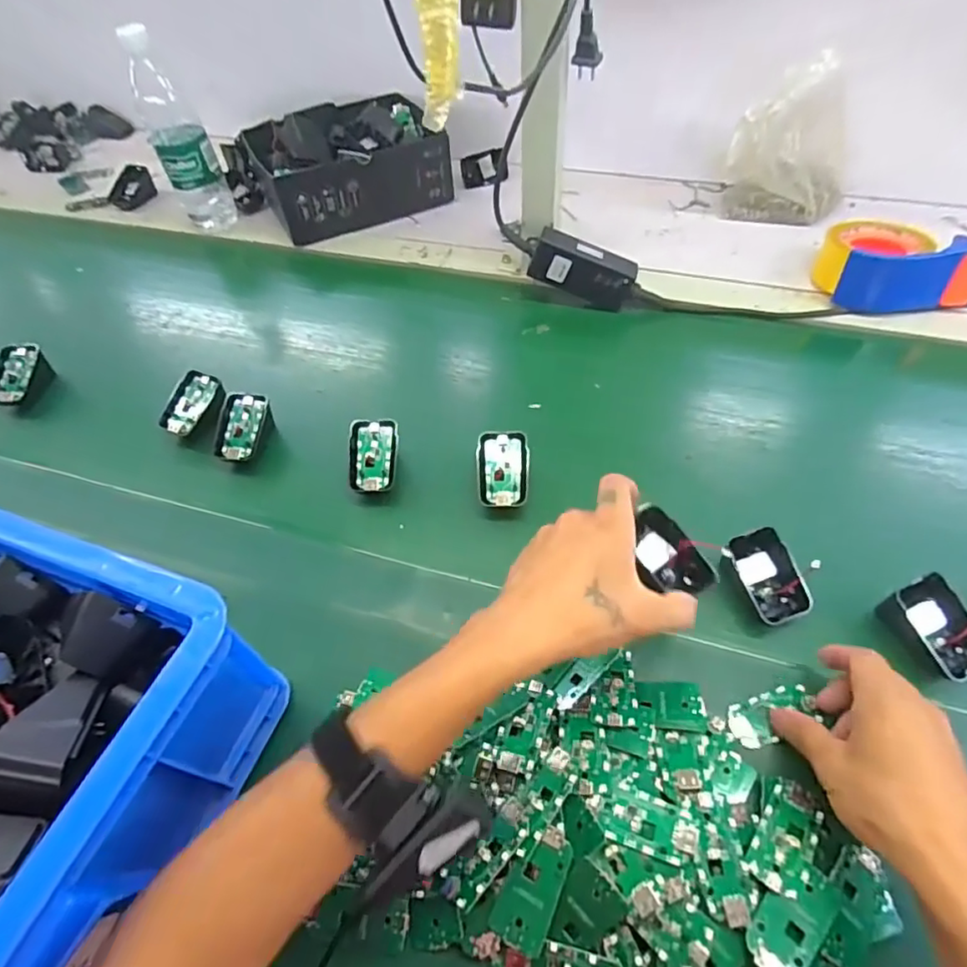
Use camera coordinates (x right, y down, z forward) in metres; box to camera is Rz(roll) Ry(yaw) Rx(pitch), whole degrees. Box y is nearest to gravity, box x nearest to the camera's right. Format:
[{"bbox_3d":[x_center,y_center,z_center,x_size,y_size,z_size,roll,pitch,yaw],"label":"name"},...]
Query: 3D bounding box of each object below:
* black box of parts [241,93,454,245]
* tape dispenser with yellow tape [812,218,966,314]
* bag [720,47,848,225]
[{"bbox_3d":[-0.186,-0.447,0.811,0.246,0.098,0.184,-21,55,-11],"label":"black box of parts"},{"bbox_3d":[0.451,-0.248,0.634,0.141,0.067,0.108,3,54,6],"label":"tape dispenser with yellow tape"},{"bbox_3d":[0.379,-0.418,0.702,0.148,0.176,0.075,7,55,8],"label":"bag"}]

